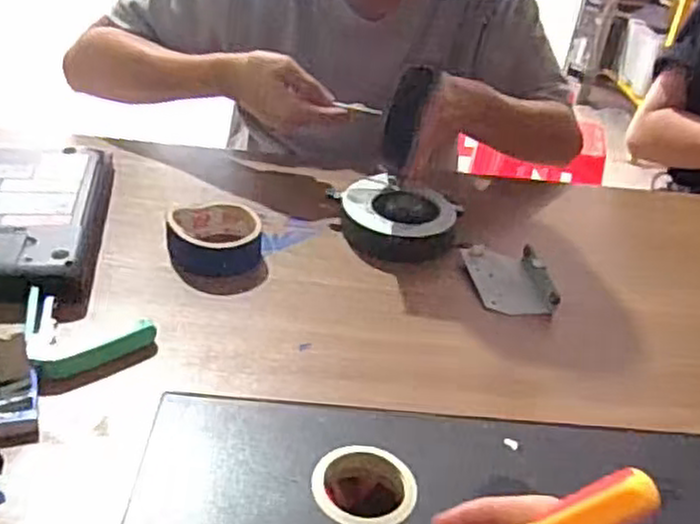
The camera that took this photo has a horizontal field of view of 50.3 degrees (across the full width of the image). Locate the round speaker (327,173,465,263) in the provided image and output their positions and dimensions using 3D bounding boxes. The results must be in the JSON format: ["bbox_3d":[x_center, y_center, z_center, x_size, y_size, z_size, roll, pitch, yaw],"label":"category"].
[{"bbox_3d":[0.043,-0.044,0.754,0.119,0.036,0.119,5,32,-3],"label":"round speaker"}]

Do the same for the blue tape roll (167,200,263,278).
[{"bbox_3d":[-0.124,-0.021,0.686,0.083,0.038,0.072,2,32,-8],"label":"blue tape roll"}]

